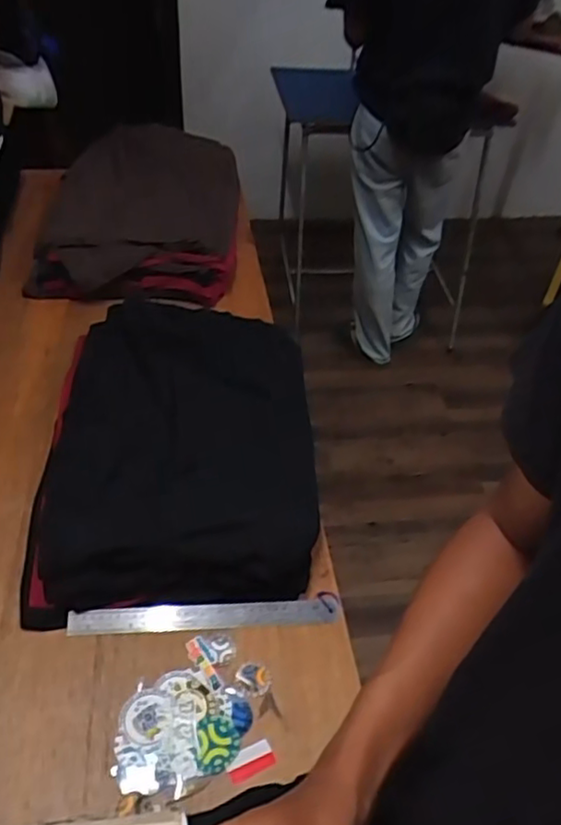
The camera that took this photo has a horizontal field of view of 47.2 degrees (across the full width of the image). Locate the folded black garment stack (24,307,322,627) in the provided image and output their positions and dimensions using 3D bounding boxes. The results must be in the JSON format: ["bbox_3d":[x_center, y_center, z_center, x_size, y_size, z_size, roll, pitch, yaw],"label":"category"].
[{"bbox_3d":[-0.144,0.022,0.940,0.379,0.064,0.560,1,47,-2],"label":"folded black garment stack"}]

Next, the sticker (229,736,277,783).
[{"bbox_3d":[-0.032,0.372,0.686,0.051,0.006,0.026,-20,51,-20],"label":"sticker"}]

